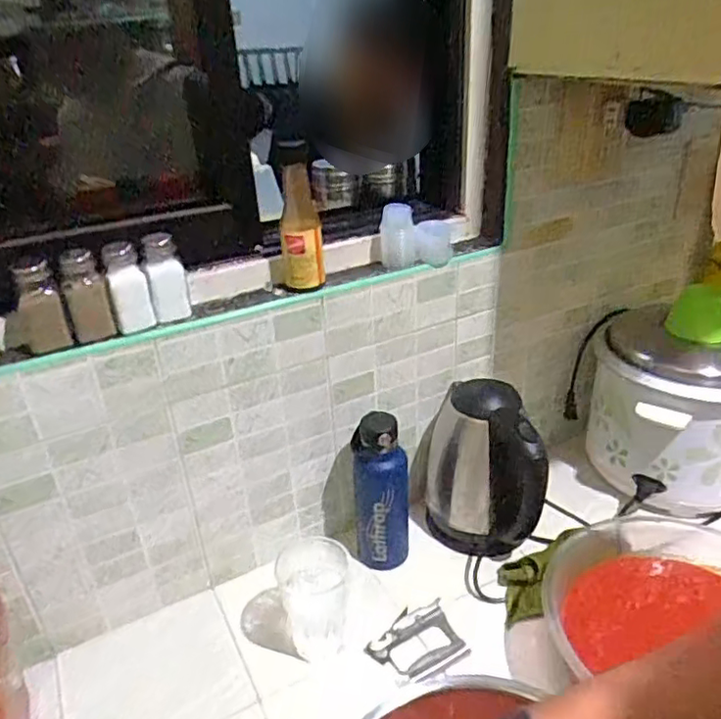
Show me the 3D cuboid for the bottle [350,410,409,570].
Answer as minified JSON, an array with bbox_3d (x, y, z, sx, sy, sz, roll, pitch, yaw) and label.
[{"bbox_3d":[0.028,0.175,0.814,0.070,0.210,0.063,-2,30,2],"label":"bottle"}]

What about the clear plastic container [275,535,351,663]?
[{"bbox_3d":[-0.049,0.285,0.752,0.085,0.111,0.083,-2,30,1],"label":"clear plastic container"}]

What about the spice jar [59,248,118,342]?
[{"bbox_3d":[-0.282,-0.067,0.635,0.038,0.083,0.036,-15,31,-22],"label":"spice jar"}]

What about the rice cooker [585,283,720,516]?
[{"bbox_3d":[0.477,0.070,0.921,0.236,0.235,0.217,7,32,17],"label":"rice cooker"}]

